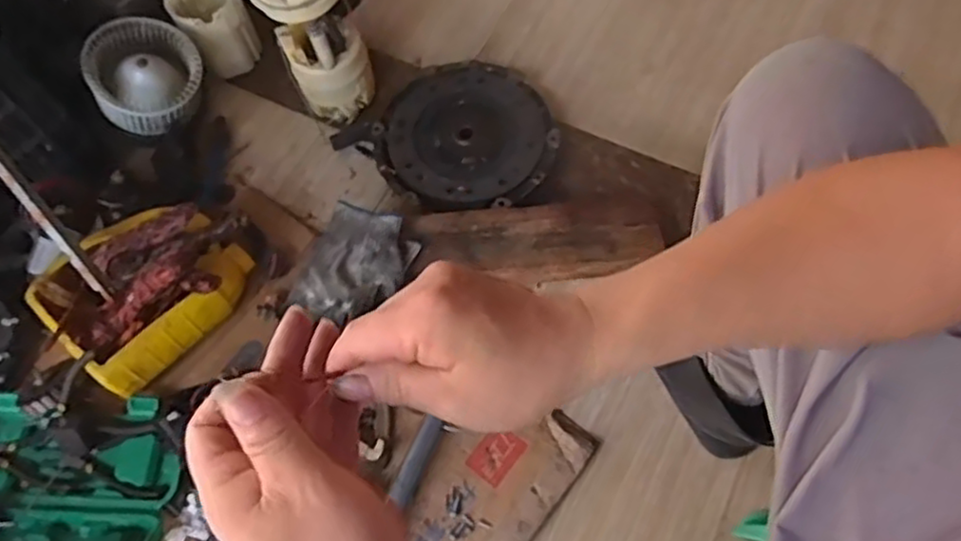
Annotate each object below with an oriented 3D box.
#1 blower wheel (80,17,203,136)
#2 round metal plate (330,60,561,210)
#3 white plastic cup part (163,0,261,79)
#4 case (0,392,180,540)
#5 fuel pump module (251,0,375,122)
[{"bbox_3d":[-0.462,-0.267,0.968,0.150,0.067,0.149,29,65,-23],"label":"blower wheel"},{"bbox_3d":[-0.024,-0.183,0.982,0.249,0.057,0.238,-1,66,3],"label":"round metal plate"},{"bbox_3d":[-0.391,-0.367,1.038,0.094,0.097,0.114,-32,68,-10],"label":"white plastic cup part"},{"bbox_3d":[-0.499,0.249,0.794,0.304,0.073,0.222,3,66,5],"label":"case"},{"bbox_3d":[-0.219,-0.317,0.941,0.115,0.229,0.113,-22,67,-6],"label":"fuel pump module"}]

